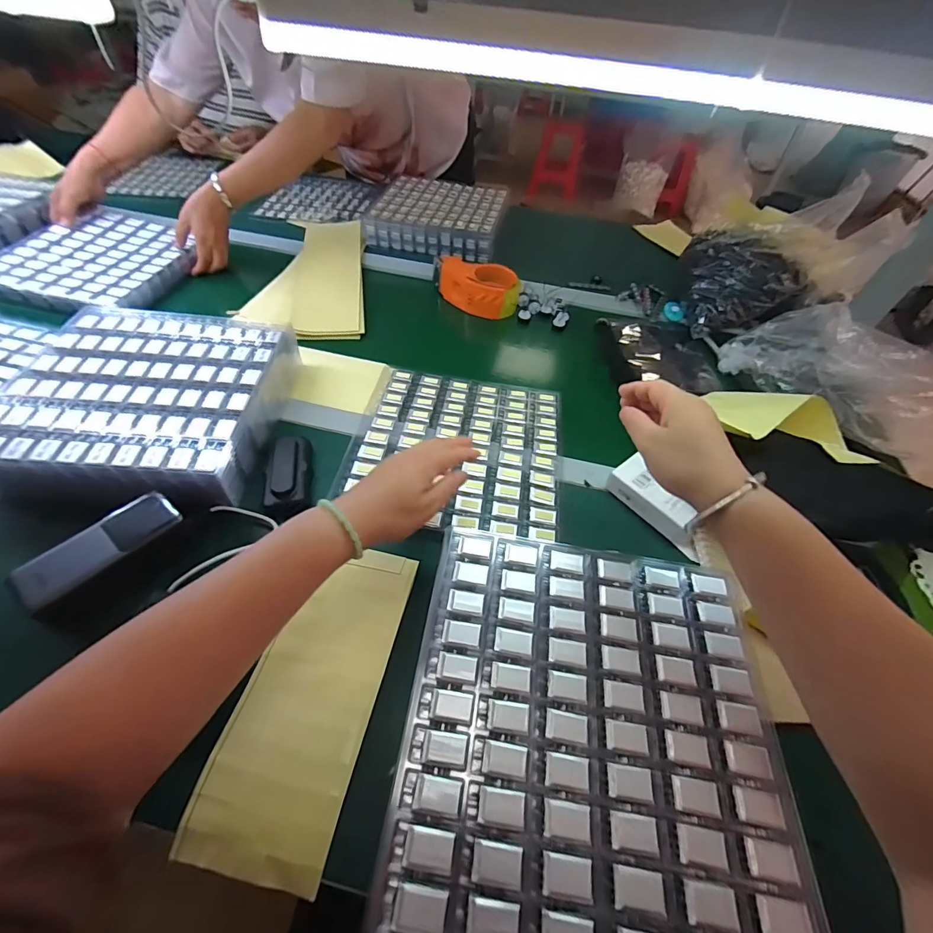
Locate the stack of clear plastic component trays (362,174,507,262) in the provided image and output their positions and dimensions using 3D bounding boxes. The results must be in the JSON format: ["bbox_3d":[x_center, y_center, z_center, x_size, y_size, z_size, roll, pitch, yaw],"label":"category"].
[{"bbox_3d":[-0.059,-0.555,0.950,0.278,0.056,0.263,11,50,3],"label":"stack of clear plastic component trays"}]

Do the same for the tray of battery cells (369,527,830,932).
[{"bbox_3d":[0.094,0.181,0.316,0.258,0.013,0.265,10,50,2],"label":"tray of battery cells"}]

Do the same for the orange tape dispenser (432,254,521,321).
[{"bbox_3d":[0.011,-0.327,0.778,0.168,0.063,0.074,16,50,8],"label":"orange tape dispenser"}]

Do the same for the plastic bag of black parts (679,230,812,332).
[{"bbox_3d":[0.489,-0.338,0.764,0.175,0.133,0.152,-3,50,-8],"label":"plastic bag of black parts"}]

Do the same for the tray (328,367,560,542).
[{"bbox_3d":[-0.010,-0.030,0.558,0.258,0.018,0.252,9,50,2],"label":"tray"}]

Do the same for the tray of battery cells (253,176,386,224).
[{"bbox_3d":[-0.338,-0.641,1.026,0.242,0.023,0.279,10,50,3],"label":"tray of battery cells"}]

